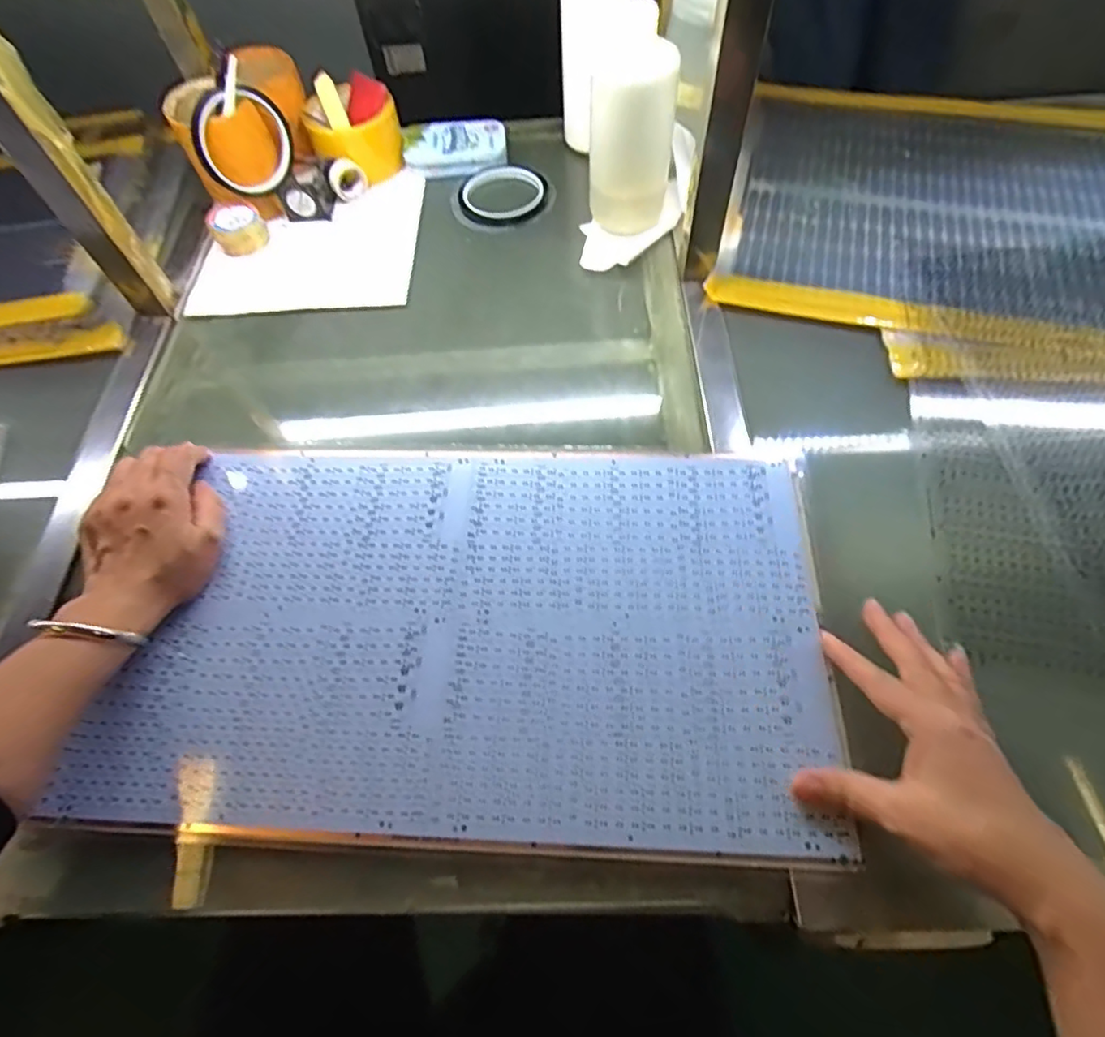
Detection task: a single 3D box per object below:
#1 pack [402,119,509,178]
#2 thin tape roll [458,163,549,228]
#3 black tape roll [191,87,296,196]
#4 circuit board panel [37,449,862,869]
[{"bbox_3d":[-0.103,-0.397,0.639,0.107,0.018,0.081,-7,60,-1],"label":"pack"},{"bbox_3d":[-0.050,-0.333,0.612,0.090,0.017,0.085,-1,60,2],"label":"thin tape roll"},{"bbox_3d":[-0.283,-0.350,0.556,0.019,0.087,0.090,33,67,19],"label":"black tape roll"},{"bbox_3d":[-0.053,0.068,0.401,0.445,0.010,0.264,2,61,4],"label":"circuit board panel"}]

